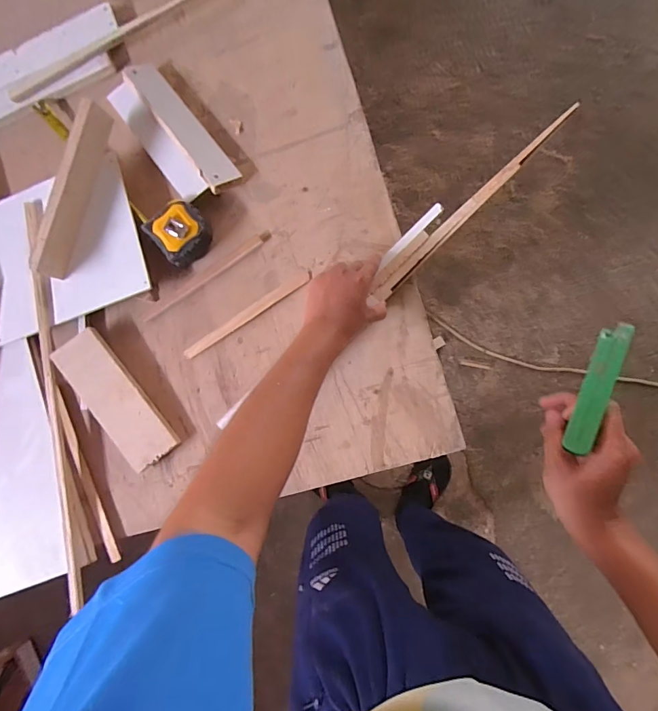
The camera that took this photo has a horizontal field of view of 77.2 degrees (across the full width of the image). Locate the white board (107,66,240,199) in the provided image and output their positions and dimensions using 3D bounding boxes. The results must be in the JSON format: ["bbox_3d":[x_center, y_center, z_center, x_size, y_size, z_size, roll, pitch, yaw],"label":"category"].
[{"bbox_3d":[-0.240,-0.335,0.628,0.090,0.033,0.245,-38,81,3],"label":"white board"}]

